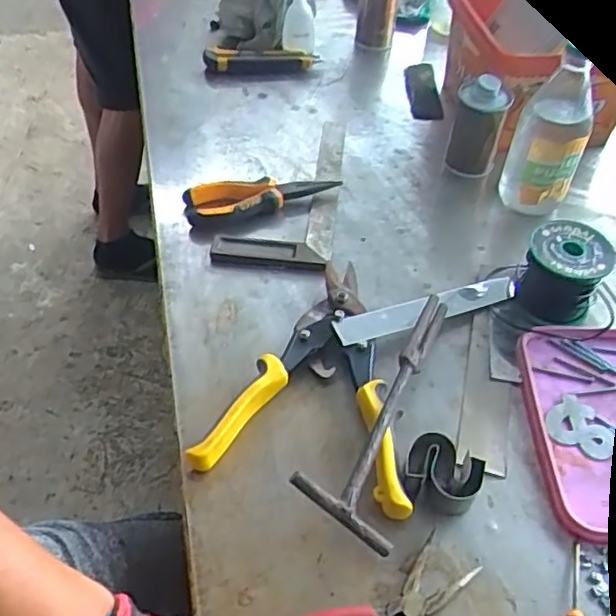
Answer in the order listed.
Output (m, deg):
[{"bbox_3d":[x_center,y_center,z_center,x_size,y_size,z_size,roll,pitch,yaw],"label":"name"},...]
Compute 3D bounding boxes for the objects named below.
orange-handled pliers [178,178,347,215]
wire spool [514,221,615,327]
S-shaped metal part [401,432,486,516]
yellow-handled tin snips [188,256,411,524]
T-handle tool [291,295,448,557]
[{"bbox_3d":[-0.045,-0.116,0.673,0.155,0.024,0.037,-7,49,-9],"label":"orange-handled pliers"},{"bbox_3d":[0.224,-0.030,0.580,0.067,0.064,0.064,2,48,-2],"label":"wire spool"},{"bbox_3d":[0.095,0.118,0.465,0.051,0.028,0.047,16,50,11],"label":"S-shaped metal part"},{"bbox_3d":[0.018,0.047,0.529,0.153,0.028,0.219,12,49,7],"label":"yellow-handled tin snips"},{"bbox_3d":[0.068,0.071,0.501,0.074,0.023,0.228,40,47,-4],"label":"T-handle tool"}]

